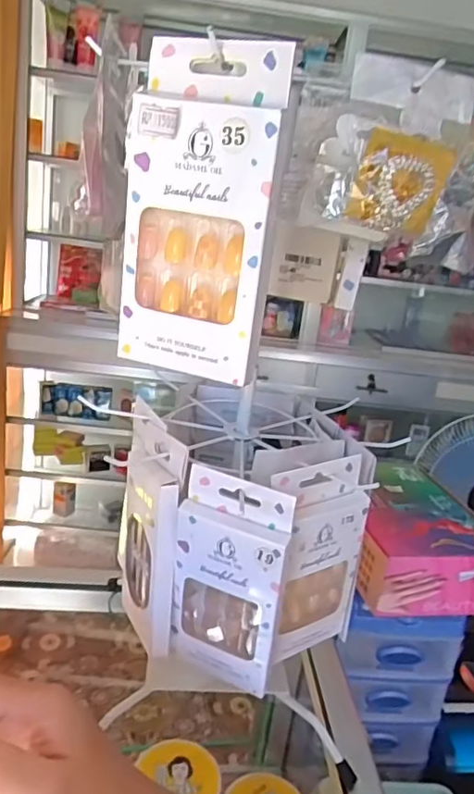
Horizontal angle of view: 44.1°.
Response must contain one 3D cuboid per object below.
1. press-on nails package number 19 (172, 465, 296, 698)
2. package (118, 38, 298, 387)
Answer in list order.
[{"bbox_3d":[-0.006,0.115,0.356,0.069,0.137,0.013,14,19,19],"label":"press-on nails package number 19"},{"bbox_3d":[-0.018,-0.082,0.265,0.070,0.140,0.013,13,19,17],"label":"package"}]

